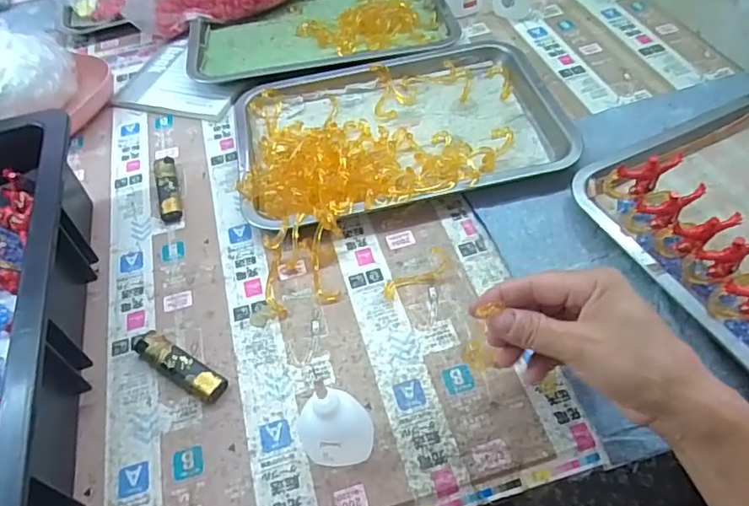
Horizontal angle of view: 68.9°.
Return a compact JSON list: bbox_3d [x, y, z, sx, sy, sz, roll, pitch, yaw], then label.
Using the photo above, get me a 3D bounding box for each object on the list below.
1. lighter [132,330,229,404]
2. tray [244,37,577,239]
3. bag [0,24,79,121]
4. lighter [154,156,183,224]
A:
[{"bbox_3d":[-0.147,0.082,0.405,0.084,0.015,0.022,26,59,23],"label":"lighter"},{"bbox_3d":[0.021,-0.127,0.533,0.311,0.039,0.224,-14,53,-5],"label":"tray"},{"bbox_3d":[-0.383,-0.182,0.582,0.097,0.094,0.111,-3,52,3],"label":"bag"},{"bbox_3d":[-0.197,-0.063,0.523,0.018,0.014,0.087,-18,53,-8],"label":"lighter"}]

